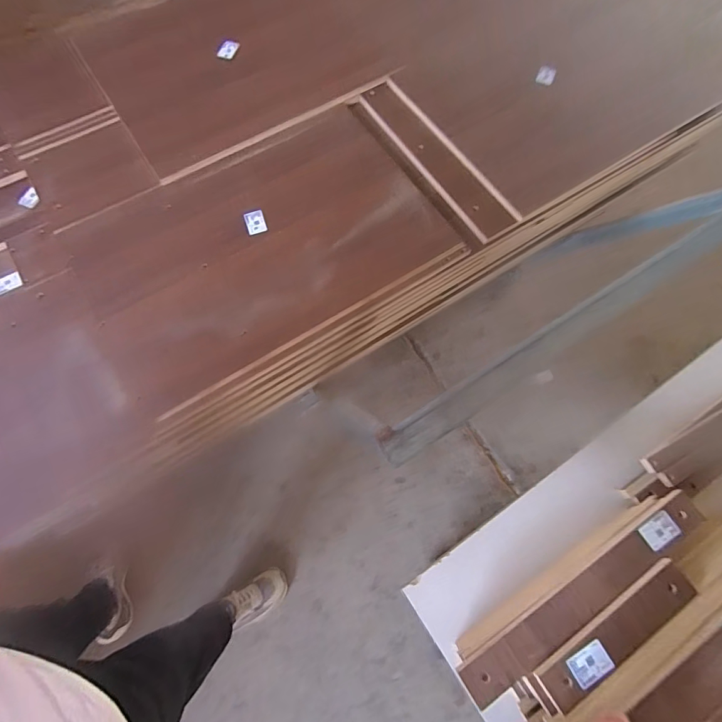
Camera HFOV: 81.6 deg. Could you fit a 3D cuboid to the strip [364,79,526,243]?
[{"bbox_3d":[0.184,-0.507,1.035,0.106,0.025,0.525,-33,76,-10],"label":"strip"}]

